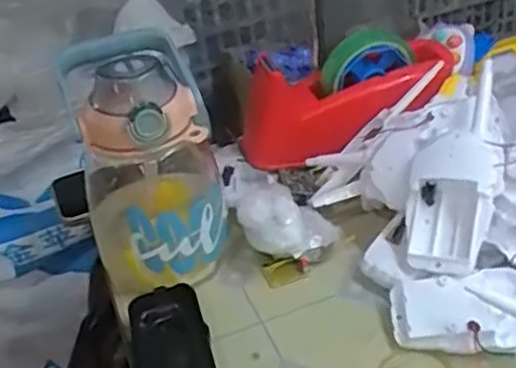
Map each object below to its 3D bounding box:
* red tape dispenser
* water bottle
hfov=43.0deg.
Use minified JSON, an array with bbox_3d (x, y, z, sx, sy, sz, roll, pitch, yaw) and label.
[{"bbox_3d":[0.079,-0.086,0.601,0.212,0.102,0.091,-25,33,2],"label":"red tape dispenser"},{"bbox_3d":[-0.091,-0.018,0.530,0.109,0.180,0.123,-13,33,-8],"label":"water bottle"}]

